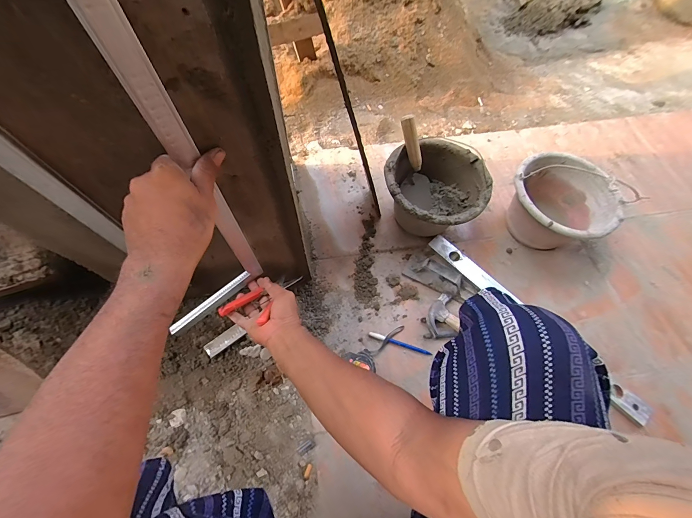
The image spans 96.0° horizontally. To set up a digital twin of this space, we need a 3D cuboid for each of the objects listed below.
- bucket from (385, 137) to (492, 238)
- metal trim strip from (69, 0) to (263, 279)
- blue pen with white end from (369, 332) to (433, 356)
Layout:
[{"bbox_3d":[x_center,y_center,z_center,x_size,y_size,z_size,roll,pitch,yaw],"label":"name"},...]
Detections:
[{"bbox_3d":[0.217,-0.163,0.822,0.236,0.184,0.249,1,65,-2],"label":"bucket"},{"bbox_3d":[-0.175,-0.078,0.411,0.028,0.490,0.007,-31,69,-15],"label":"metal trim strip"},{"bbox_3d":[0.124,0.196,0.721,0.145,0.009,0.012,18,65,6],"label":"blue pen with white end"}]

